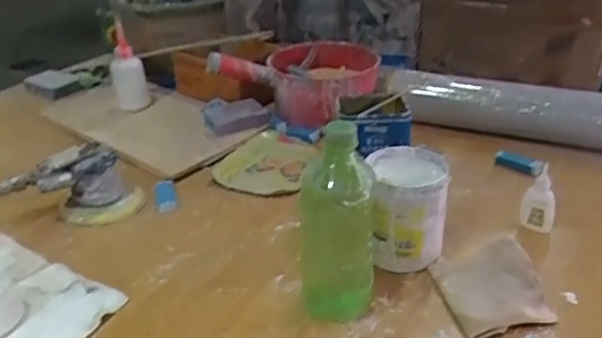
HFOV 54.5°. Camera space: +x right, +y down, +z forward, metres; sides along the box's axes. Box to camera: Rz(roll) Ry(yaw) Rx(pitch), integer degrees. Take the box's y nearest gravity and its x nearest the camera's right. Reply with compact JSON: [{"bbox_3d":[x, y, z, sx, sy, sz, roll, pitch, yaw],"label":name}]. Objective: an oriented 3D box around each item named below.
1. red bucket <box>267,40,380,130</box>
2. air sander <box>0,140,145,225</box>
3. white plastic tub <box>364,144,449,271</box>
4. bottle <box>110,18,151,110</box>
[{"bbox_3d":[0.043,-0.157,1.060,0.182,0.118,0.196,0,30,0],"label":"red bucket"},{"bbox_3d":[-0.314,0.022,0.793,0.191,0.084,0.109,-17,33,-26],"label":"air sander"},{"bbox_3d":[0.124,0.049,0.703,0.088,0.126,0.085,0,30,0],"label":"white plastic tub"},{"bbox_3d":[-0.313,-0.184,1.060,0.060,0.144,0.056,-8,29,-14],"label":"bottle"}]

